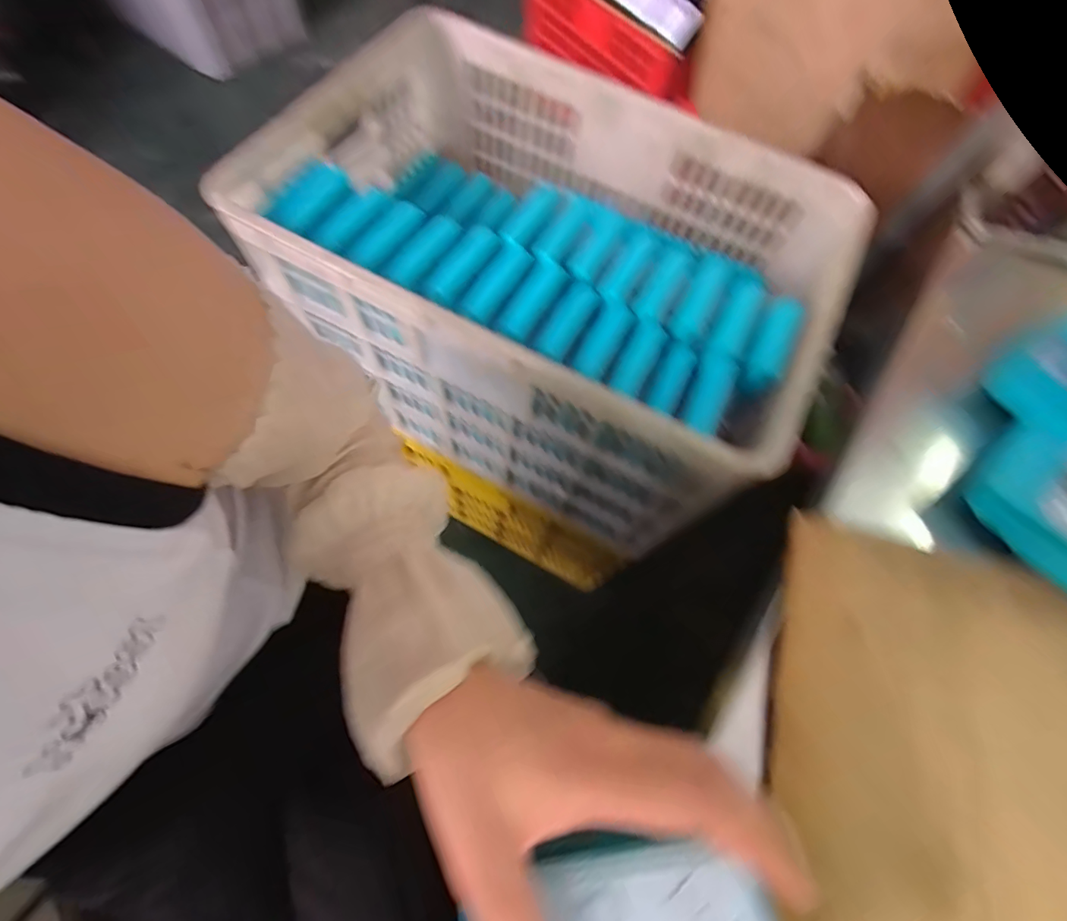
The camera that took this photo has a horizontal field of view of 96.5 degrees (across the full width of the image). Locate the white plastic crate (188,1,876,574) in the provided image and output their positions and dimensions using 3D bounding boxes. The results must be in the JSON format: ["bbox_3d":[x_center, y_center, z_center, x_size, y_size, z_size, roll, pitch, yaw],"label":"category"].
[{"bbox_3d":[0.021,-0.225,0.646,0.595,0.340,0.430,27,71,8],"label":"white plastic crate"}]

